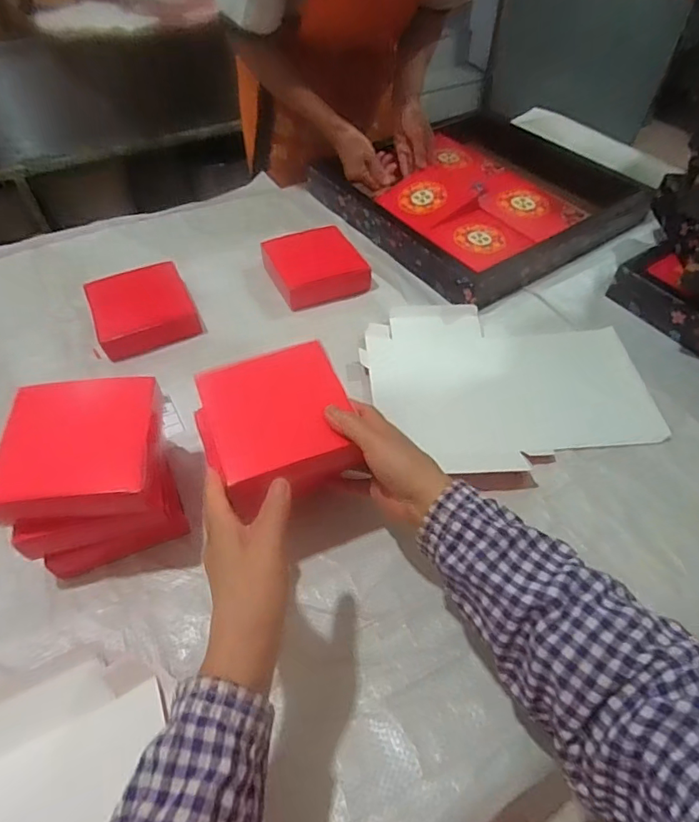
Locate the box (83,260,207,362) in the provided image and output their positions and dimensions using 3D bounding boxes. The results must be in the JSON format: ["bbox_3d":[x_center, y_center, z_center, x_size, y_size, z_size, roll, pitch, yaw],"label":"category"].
[{"bbox_3d":[-0.291,-0.144,0.713,0.129,0.040,0.132,-22,56,-17],"label":"box"}]

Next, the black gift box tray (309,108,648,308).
[{"bbox_3d":[0.213,-0.362,0.855,0.389,0.064,0.385,-28,58,-20],"label":"black gift box tray"}]

